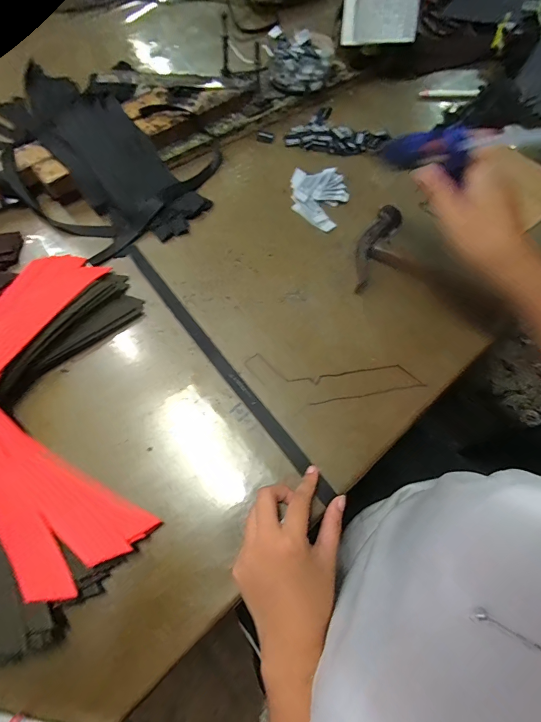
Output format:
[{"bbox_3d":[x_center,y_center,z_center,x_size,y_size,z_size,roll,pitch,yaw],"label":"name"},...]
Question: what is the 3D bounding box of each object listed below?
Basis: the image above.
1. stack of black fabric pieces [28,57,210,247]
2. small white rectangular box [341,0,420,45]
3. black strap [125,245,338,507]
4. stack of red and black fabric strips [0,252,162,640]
[{"bbox_3d":[-0.205,-0.254,0.447,0.252,0.056,0.123,46,72,-8],"label":"stack of black fabric pieces"},{"bbox_3d":[0.160,-0.497,0.506,0.106,0.062,0.020,-3,47,-1],"label":"small white rectangular box"},{"bbox_3d":[-0.057,-0.001,0.389,0.016,0.005,0.365,-36,74,-15],"label":"black strap"},{"bbox_3d":[-0.215,0.036,0.343,0.169,0.024,0.350,-4,66,-20],"label":"stack of red and black fabric strips"}]

